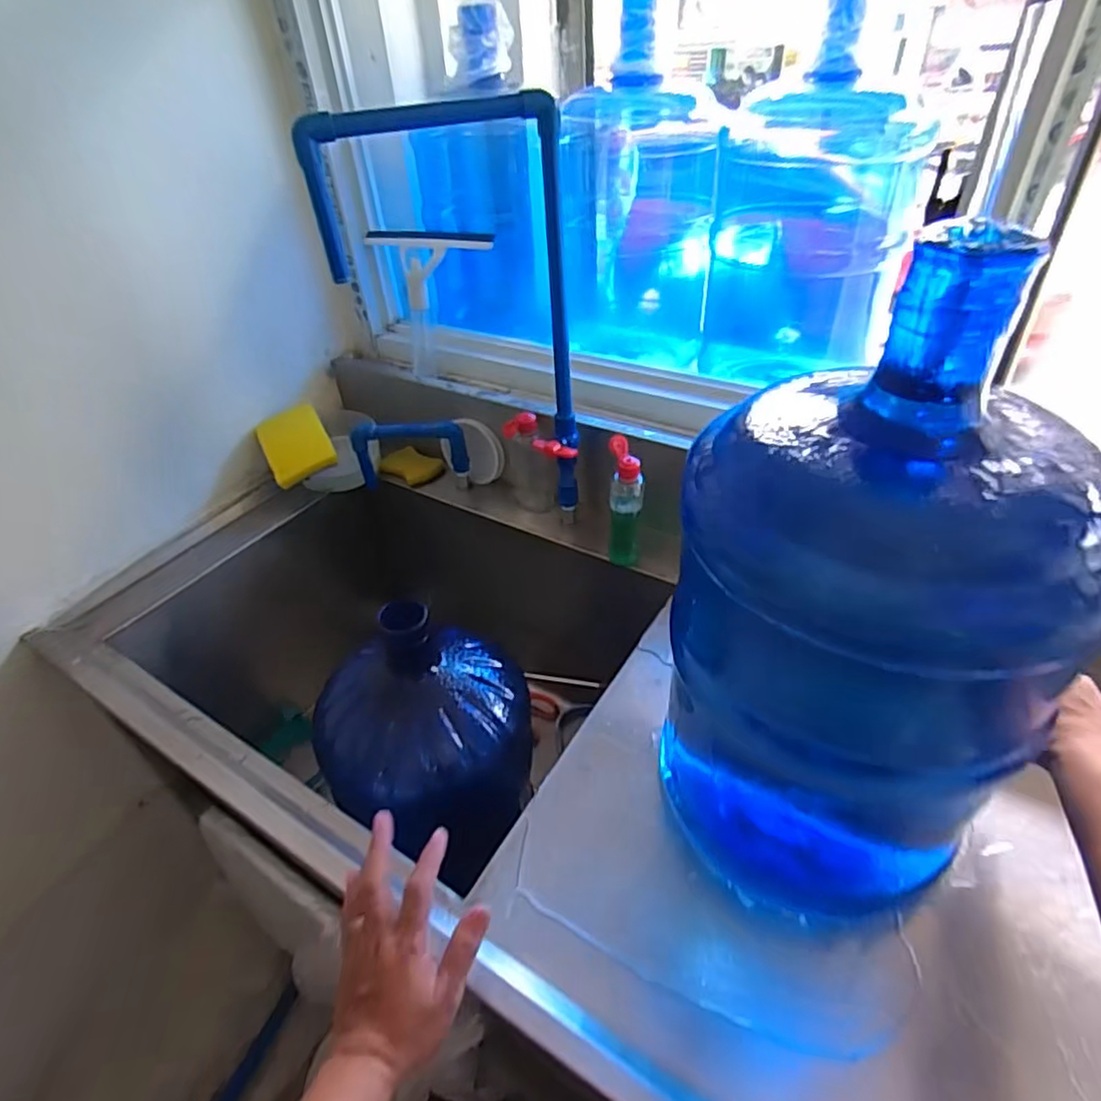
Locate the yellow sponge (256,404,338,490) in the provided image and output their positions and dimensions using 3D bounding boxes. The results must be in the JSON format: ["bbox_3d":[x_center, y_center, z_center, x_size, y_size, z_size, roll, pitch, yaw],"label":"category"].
[{"bbox_3d":[-0.403,-0.170,0.993,0.098,0.030,0.119,-30,77,-11],"label":"yellow sponge"}]

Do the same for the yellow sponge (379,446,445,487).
[{"bbox_3d":[-0.239,-0.147,1.084,0.101,0.017,0.082,23,47,28],"label":"yellow sponge"}]

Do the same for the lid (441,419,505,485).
[{"bbox_3d":[-0.124,-0.156,1.005,0.106,0.110,0.015,8,41,14],"label":"lid"}]

